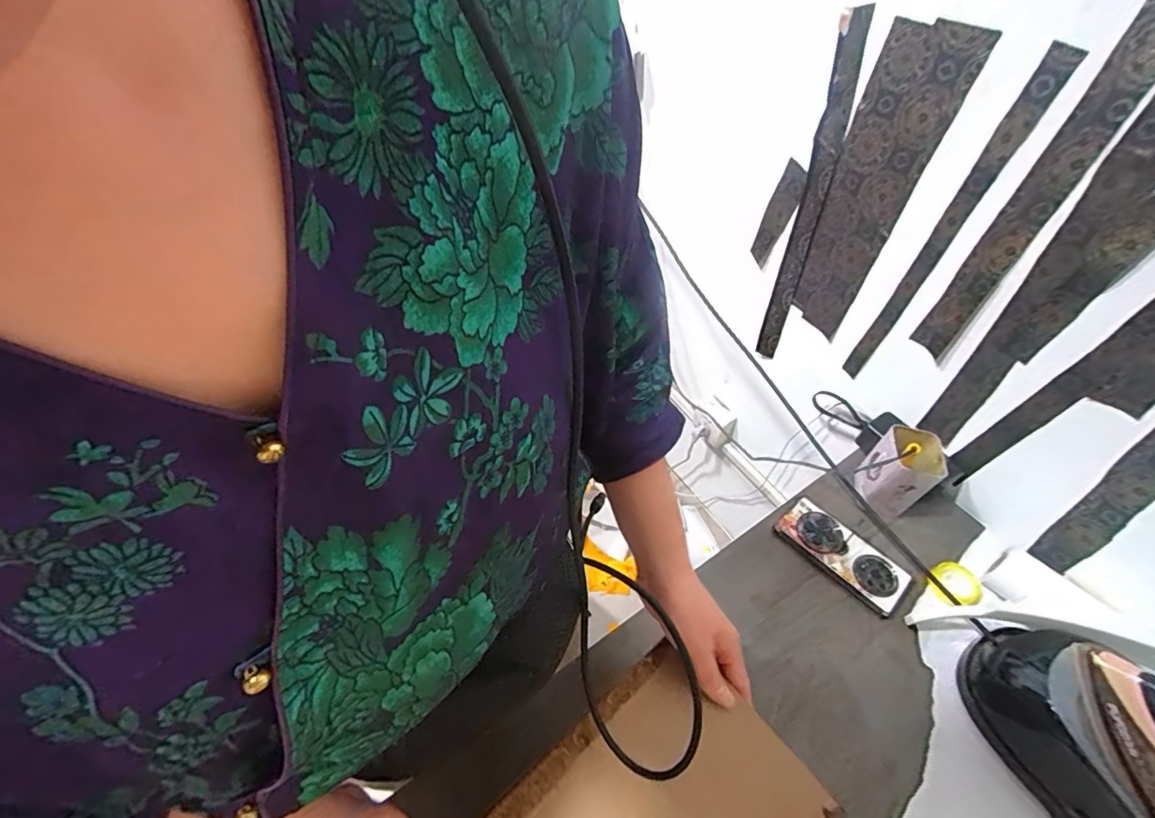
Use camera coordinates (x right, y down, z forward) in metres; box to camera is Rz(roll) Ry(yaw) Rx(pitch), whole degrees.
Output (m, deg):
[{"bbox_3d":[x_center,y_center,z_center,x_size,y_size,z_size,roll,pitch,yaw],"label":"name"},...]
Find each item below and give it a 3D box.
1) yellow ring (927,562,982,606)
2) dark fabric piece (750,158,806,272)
[{"bbox_3d":[0.479,0.225,0.628,0.054,0.026,0.050,-5,49,0],"label":"yellow ring"},{"bbox_3d":[0.324,-0.312,0.801,0.004,0.172,0.049,-22,62,-19],"label":"dark fabric piece"}]

